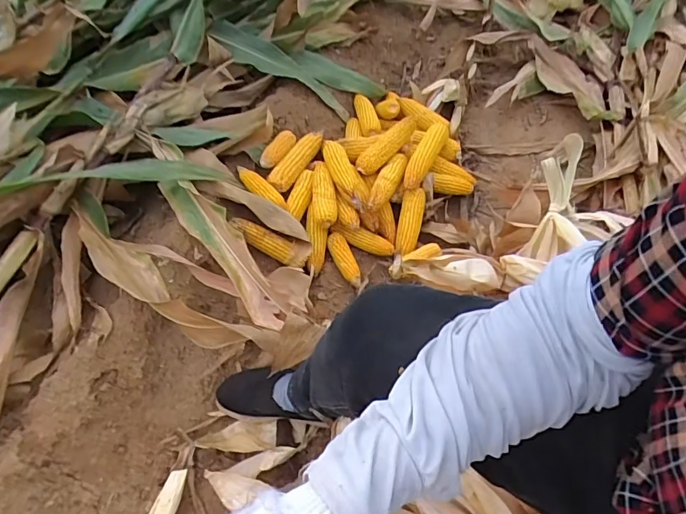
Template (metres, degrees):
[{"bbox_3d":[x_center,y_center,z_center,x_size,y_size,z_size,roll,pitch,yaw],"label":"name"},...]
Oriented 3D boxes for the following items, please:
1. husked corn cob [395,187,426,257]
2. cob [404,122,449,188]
[{"bbox_3d":[0.160,-0.083,1.095,0.055,0.040,0.180,12,72,14],"label":"husked corn cob"},{"bbox_3d":[0.211,-0.261,1.153,0.048,0.066,0.228,21,55,21],"label":"cob"}]

